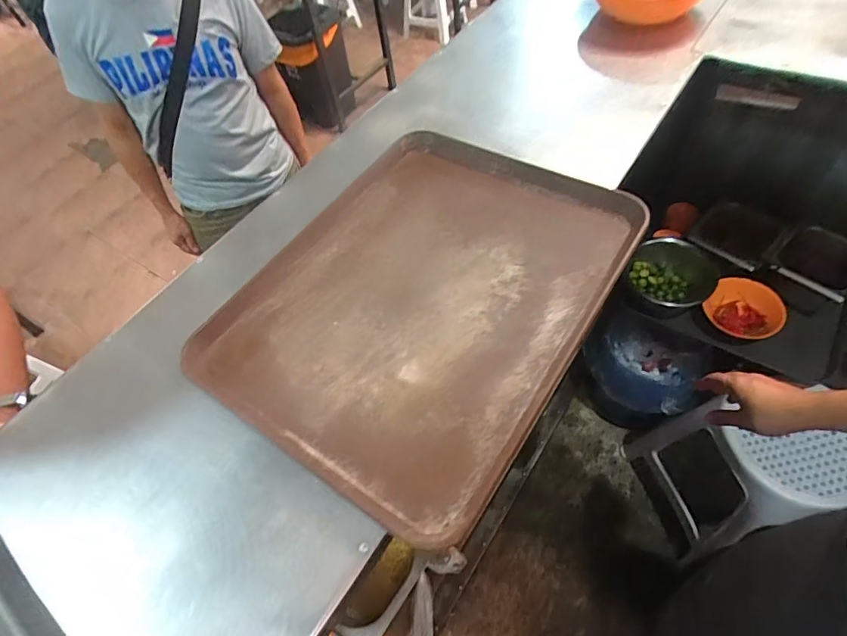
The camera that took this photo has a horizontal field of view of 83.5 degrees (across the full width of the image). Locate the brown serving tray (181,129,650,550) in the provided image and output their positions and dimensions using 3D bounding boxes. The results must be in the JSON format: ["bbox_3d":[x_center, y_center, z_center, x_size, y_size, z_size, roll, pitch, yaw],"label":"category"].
[{"bbox_3d":[-0.002,-0.039,0.548,0.370,0.024,0.463,28,64,21],"label":"brown serving tray"}]

